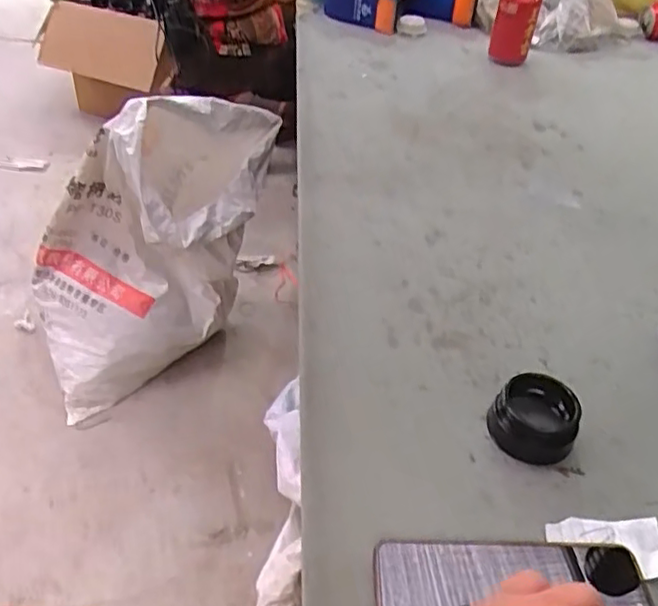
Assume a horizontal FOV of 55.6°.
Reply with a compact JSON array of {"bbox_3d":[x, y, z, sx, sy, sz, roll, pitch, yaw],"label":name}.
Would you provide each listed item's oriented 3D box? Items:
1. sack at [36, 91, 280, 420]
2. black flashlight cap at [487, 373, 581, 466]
[{"bbox_3d":[-0.349,-0.114,1.277,0.504,0.560,0.266,-18,46,-22],"label":"sack"},{"bbox_3d":[0.153,0.085,0.467,0.060,0.037,0.057,2,42,-2],"label":"black flashlight cap"}]

